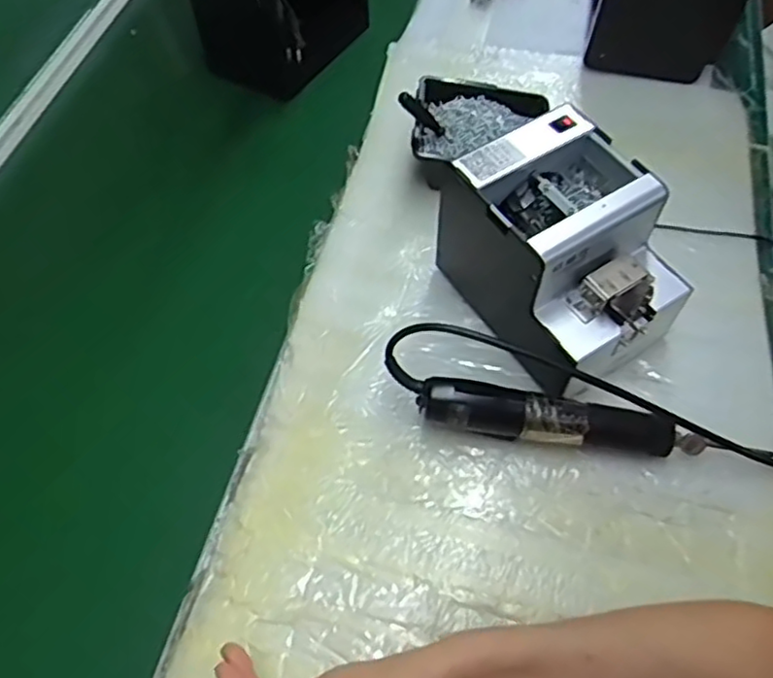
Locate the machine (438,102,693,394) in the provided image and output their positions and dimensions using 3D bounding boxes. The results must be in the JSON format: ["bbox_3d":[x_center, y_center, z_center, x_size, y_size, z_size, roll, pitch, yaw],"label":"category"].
[{"bbox_3d":[0.149,-0.071,0.562,0.131,0.142,0.172,-30,61,-14],"label":"machine"}]

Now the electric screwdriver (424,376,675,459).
[{"bbox_3d":[0.127,0.064,0.539,0.194,0.045,0.038,3,59,6],"label":"electric screwdriver"}]

